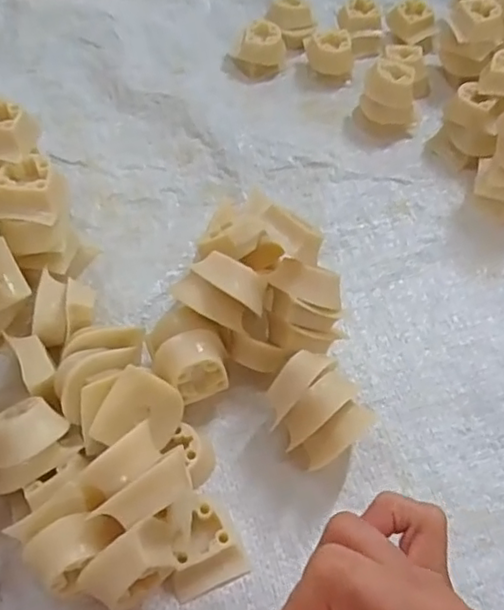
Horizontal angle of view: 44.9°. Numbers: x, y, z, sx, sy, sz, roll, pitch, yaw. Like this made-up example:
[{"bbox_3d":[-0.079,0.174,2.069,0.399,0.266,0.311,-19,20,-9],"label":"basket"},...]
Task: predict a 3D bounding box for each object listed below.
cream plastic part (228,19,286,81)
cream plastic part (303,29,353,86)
[{"bbox_3d":[0.007,-0.218,0.519,0.033,0.030,0.037,35,60,18],"label":"cream plastic part"},{"bbox_3d":[0.066,-0.213,0.521,0.036,0.031,0.035,-7,57,-9],"label":"cream plastic part"}]

